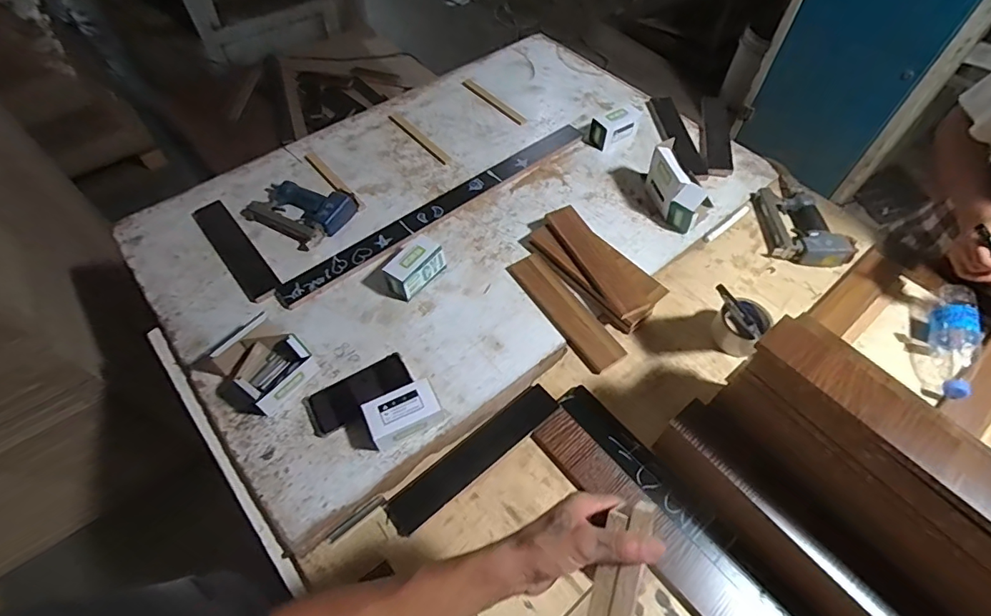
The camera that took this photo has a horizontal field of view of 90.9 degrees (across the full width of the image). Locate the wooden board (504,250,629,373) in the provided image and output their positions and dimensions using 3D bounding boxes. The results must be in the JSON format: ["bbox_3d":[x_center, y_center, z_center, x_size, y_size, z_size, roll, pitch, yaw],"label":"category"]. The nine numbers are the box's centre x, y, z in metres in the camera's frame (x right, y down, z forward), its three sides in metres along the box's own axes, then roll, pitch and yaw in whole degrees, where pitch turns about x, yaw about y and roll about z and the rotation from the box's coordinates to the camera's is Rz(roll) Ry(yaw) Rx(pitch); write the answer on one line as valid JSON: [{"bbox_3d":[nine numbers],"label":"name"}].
[{"bbox_3d":[0.124,0.003,0.885,0.070,0.013,0.264,-28,61,-18],"label":"wooden board"}]

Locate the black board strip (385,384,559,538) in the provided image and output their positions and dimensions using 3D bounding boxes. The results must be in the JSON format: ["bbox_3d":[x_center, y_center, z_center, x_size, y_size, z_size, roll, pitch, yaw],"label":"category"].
[{"bbox_3d":[-0.029,0.223,0.740,0.295,0.015,0.060,-34,63,-22],"label":"black board strip"}]

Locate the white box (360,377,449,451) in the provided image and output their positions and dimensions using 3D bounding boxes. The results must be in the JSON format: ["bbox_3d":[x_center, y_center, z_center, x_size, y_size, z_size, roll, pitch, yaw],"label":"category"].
[{"bbox_3d":[-0.141,0.164,0.752,0.113,0.055,0.066,-27,60,-18],"label":"white box"}]

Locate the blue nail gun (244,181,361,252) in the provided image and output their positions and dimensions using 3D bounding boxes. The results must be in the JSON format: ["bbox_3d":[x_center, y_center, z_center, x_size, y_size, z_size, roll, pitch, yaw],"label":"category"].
[{"bbox_3d":[-0.406,-0.213,1.004,0.204,0.043,0.152,30,60,18],"label":"blue nail gun"}]

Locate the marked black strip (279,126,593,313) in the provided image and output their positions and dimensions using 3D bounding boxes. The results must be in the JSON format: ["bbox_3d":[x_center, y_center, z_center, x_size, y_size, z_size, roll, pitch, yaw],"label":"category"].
[{"bbox_3d":[-0.096,-0.226,1.037,0.777,0.016,0.060,-36,64,-23],"label":"marked black strip"}]

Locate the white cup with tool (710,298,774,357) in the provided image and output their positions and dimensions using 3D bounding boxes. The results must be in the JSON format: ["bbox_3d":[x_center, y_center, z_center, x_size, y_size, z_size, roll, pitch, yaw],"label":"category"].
[{"bbox_3d":[0.429,0.028,0.853,0.092,0.050,0.085,-38,64,-24],"label":"white cup with tool"}]

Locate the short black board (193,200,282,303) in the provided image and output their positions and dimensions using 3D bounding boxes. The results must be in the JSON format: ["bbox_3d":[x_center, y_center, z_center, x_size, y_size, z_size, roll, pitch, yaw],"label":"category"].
[{"bbox_3d":[-0.509,-0.118,0.953,0.062,0.013,0.286,-35,63,-22],"label":"short black board"}]

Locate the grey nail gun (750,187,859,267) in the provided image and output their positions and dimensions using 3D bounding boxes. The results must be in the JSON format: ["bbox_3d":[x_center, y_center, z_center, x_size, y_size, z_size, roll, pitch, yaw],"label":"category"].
[{"bbox_3d":[0.626,-0.175,0.997,0.153,0.049,0.206,7,56,3],"label":"grey nail gun"}]

